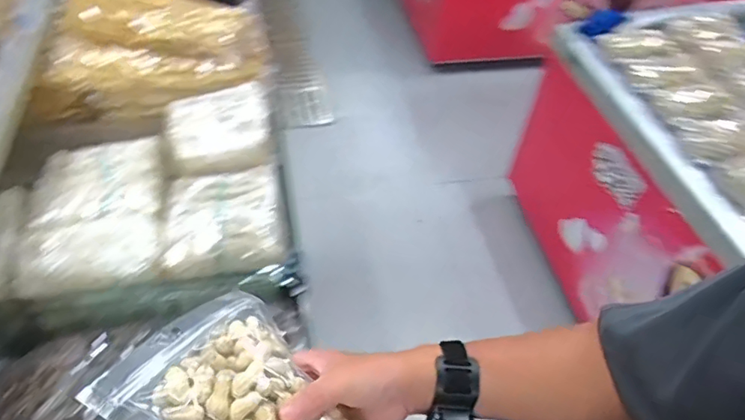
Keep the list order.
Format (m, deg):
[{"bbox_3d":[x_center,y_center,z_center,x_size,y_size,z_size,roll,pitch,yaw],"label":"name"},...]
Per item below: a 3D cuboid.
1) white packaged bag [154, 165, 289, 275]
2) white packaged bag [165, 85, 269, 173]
[{"bbox_3d":[-0.246,0.009,0.876,0.195,0.067,0.184,-4,49,-9],"label":"white packaged bag"},{"bbox_3d":[-0.280,-0.140,0.966,0.183,0.065,0.159,-13,61,-5],"label":"white packaged bag"}]

